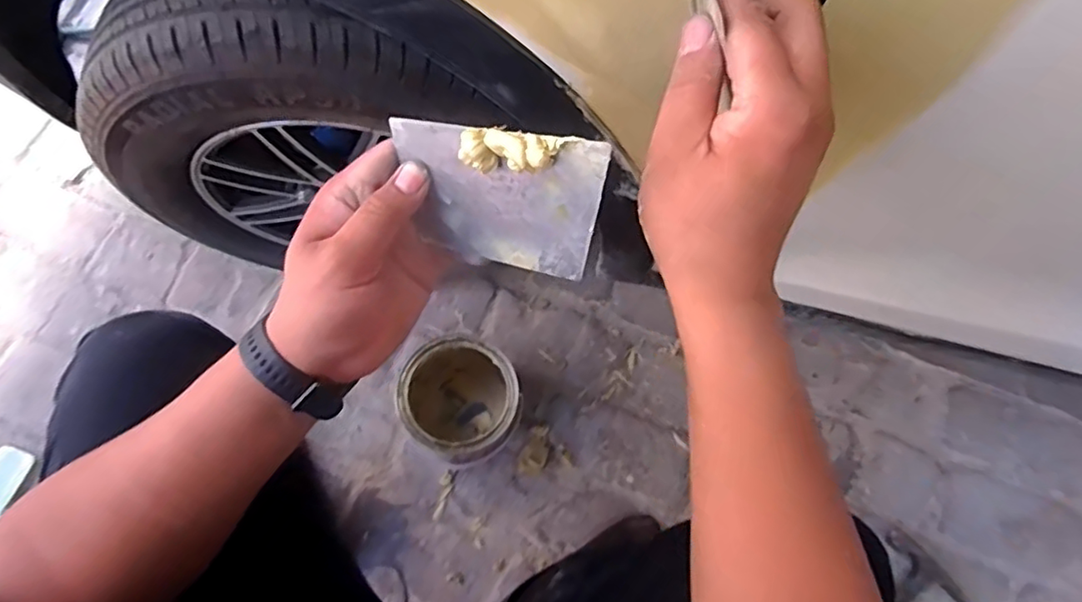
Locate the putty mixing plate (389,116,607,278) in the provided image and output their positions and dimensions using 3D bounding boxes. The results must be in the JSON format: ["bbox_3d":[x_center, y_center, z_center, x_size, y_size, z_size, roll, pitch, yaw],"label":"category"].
[{"bbox_3d":[-0.023,-0.050,0.312,0.123,0.076,0.010,13,39,30],"label":"putty mixing plate"}]

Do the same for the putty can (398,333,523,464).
[{"bbox_3d":[-0.114,0.143,0.879,0.170,0.151,0.154,41,74,10],"label":"putty can"}]

